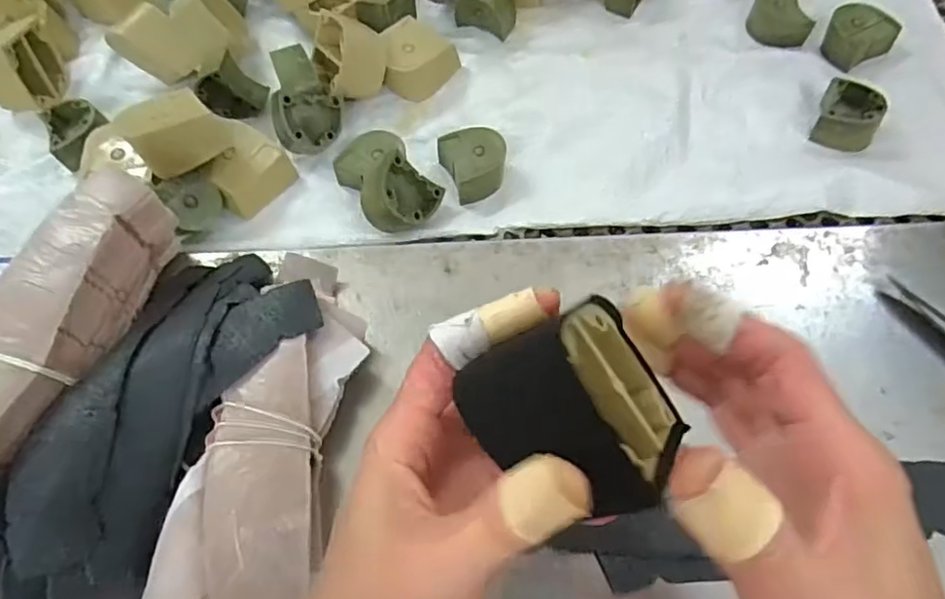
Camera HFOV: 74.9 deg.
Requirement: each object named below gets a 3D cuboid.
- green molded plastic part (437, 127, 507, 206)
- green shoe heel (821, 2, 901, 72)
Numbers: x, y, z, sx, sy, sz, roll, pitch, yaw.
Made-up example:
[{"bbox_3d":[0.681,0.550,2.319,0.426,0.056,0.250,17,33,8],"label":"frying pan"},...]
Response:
[{"bbox_3d":[0.002,-0.095,0.426,0.041,0.022,0.046,-16,62,-7],"label":"green molded plastic part"},{"bbox_3d":[0.299,-0.207,0.479,0.044,0.029,0.036,-20,63,-9],"label":"green shoe heel"}]

